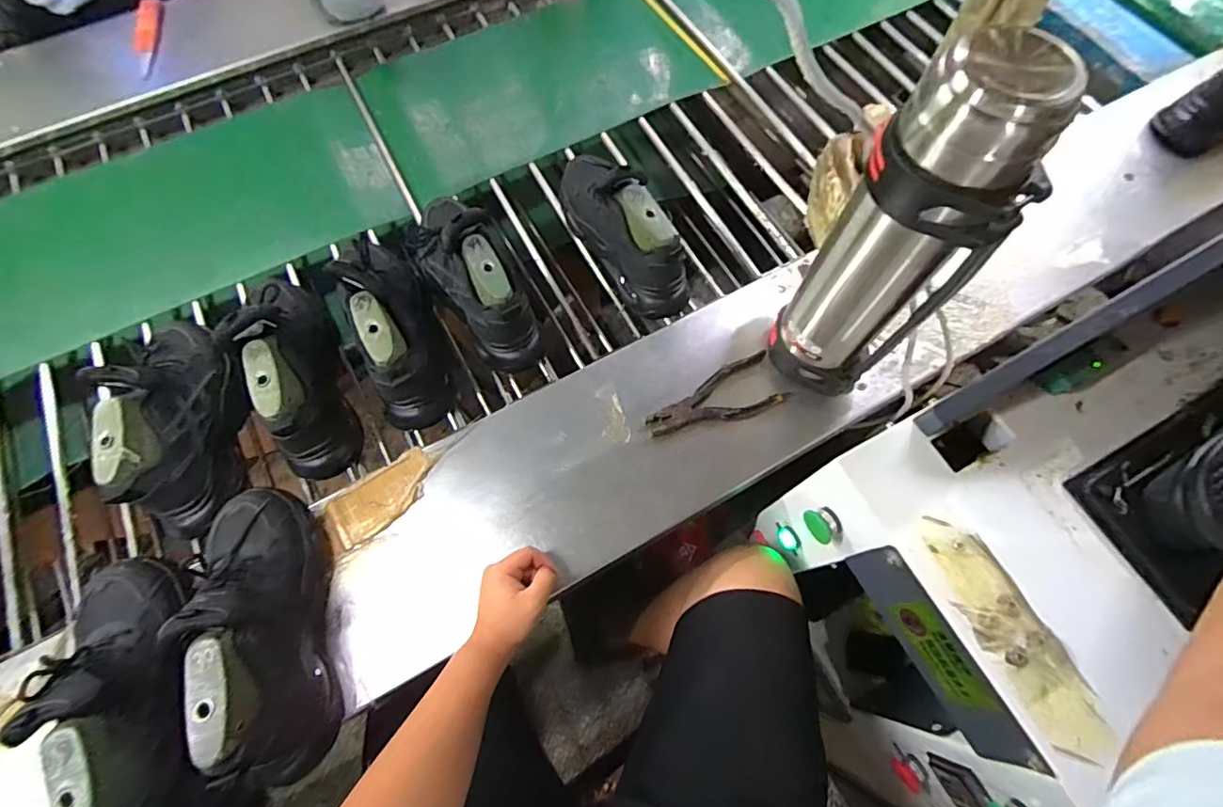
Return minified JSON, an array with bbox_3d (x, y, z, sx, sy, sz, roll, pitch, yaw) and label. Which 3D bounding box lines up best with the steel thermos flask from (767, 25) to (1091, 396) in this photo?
[{"bbox_3d":[0.272,-0.134,0.537,0.115,0.404,0.101,0,69,0],"label":"steel thermos flask"}]

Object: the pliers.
[{"bbox_3d":[0.136,-0.004,0.693,0.187,0.015,0.077,-24,71,-9],"label":"pliers"}]

